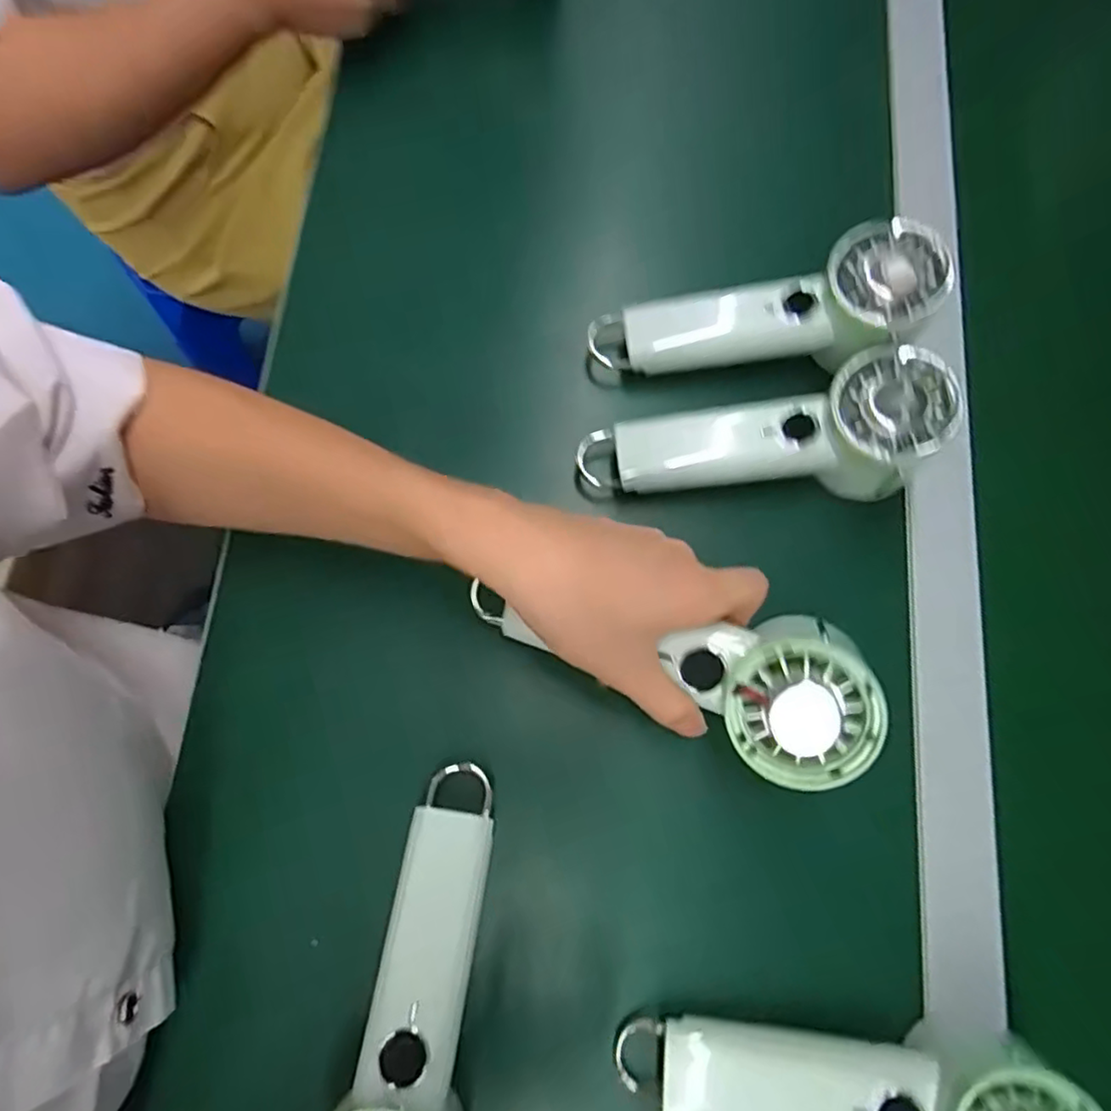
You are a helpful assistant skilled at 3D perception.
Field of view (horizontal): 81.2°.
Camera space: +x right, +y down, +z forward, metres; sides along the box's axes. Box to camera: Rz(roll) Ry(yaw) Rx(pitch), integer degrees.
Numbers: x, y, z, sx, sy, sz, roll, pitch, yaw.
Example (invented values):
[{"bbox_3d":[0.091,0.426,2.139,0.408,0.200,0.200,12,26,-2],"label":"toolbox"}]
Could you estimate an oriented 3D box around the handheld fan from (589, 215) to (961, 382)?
[{"bbox_3d":[0.122,-0.141,0.391,0.194,0.048,0.058,-8,76,17],"label":"handheld fan"}]

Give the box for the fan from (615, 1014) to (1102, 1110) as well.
[{"bbox_3d":[0.132,0.248,0.300,0.203,0.051,0.067,-1,76,16],"label":"fan"}]

